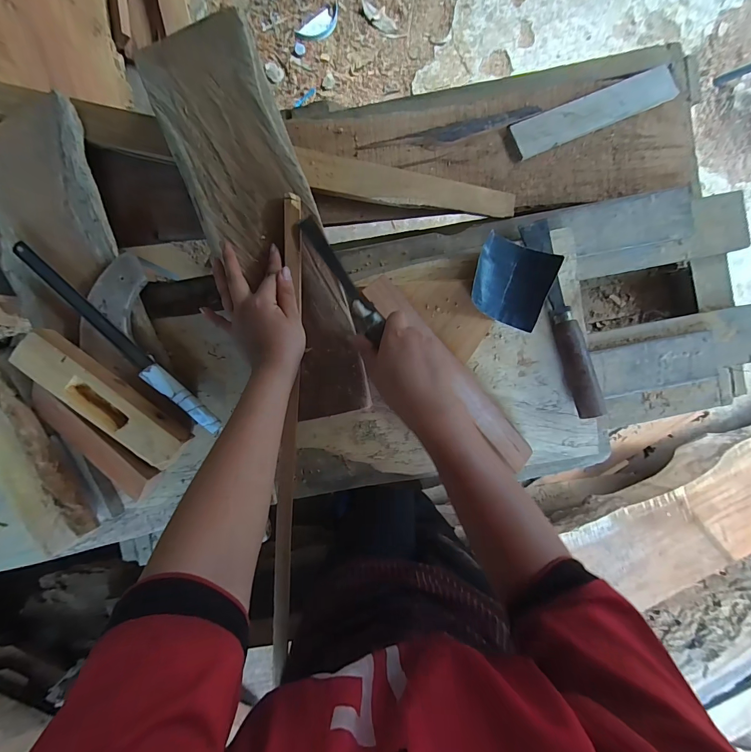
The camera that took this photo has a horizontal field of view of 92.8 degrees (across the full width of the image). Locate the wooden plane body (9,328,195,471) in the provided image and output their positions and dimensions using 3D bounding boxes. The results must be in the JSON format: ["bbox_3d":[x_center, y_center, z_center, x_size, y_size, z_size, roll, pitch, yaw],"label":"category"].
[{"bbox_3d":[-0.313,0.028,0.418,0.205,0.037,0.052,37,89,-3],"label":"wooden plane body"}]

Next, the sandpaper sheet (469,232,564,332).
[{"bbox_3d":[0.167,-0.116,0.438,0.092,0.025,0.097,22,89,-3],"label":"sandpaper sheet"}]

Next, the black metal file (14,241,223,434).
[{"bbox_3d":[-0.309,-0.045,0.428,0.310,0.018,0.020,44,88,-2],"label":"black metal file"}]

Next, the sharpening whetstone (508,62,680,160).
[{"bbox_3d":[0.318,-0.383,0.515,0.260,0.012,0.051,-24,92,-2],"label":"sharpening whetstone"}]

